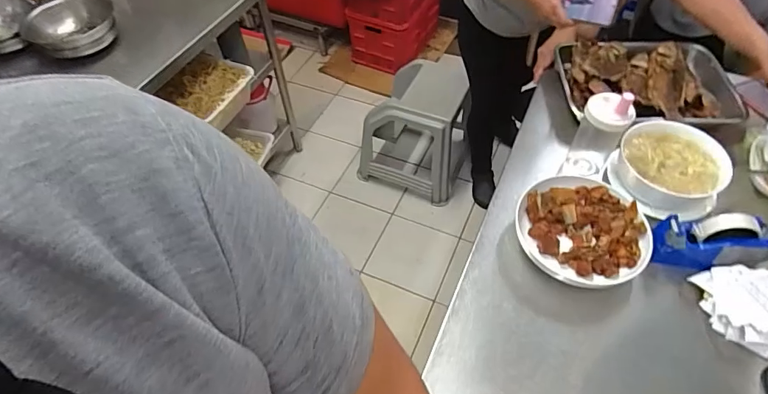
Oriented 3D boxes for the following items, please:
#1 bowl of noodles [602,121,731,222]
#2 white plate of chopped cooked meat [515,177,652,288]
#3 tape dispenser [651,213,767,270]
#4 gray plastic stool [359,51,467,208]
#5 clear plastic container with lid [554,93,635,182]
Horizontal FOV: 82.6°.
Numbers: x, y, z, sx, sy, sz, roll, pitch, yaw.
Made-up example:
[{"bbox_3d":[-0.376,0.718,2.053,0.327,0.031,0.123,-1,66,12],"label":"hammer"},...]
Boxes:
[{"bbox_3d":[0.548,-0.055,0.849,0.186,0.074,0.188,34,61,25],"label":"bowl of noodles"},{"bbox_3d":[0.356,0.059,0.786,0.196,0.049,0.214,-1,53,2],"label":"white plate of chopped cooked meat"},{"bbox_3d":[0.548,0.072,0.745,0.149,0.105,0.068,0,53,3],"label":"tape dispenser"},{"bbox_3d":[0.144,-0.310,1.879,0.403,0.464,0.410,16,55,14],"label":"gray plastic stool"},{"bbox_3d":[0.421,-0.124,0.853,0.082,0.209,0.085,28,59,22],"label":"clear plastic container with lid"}]

